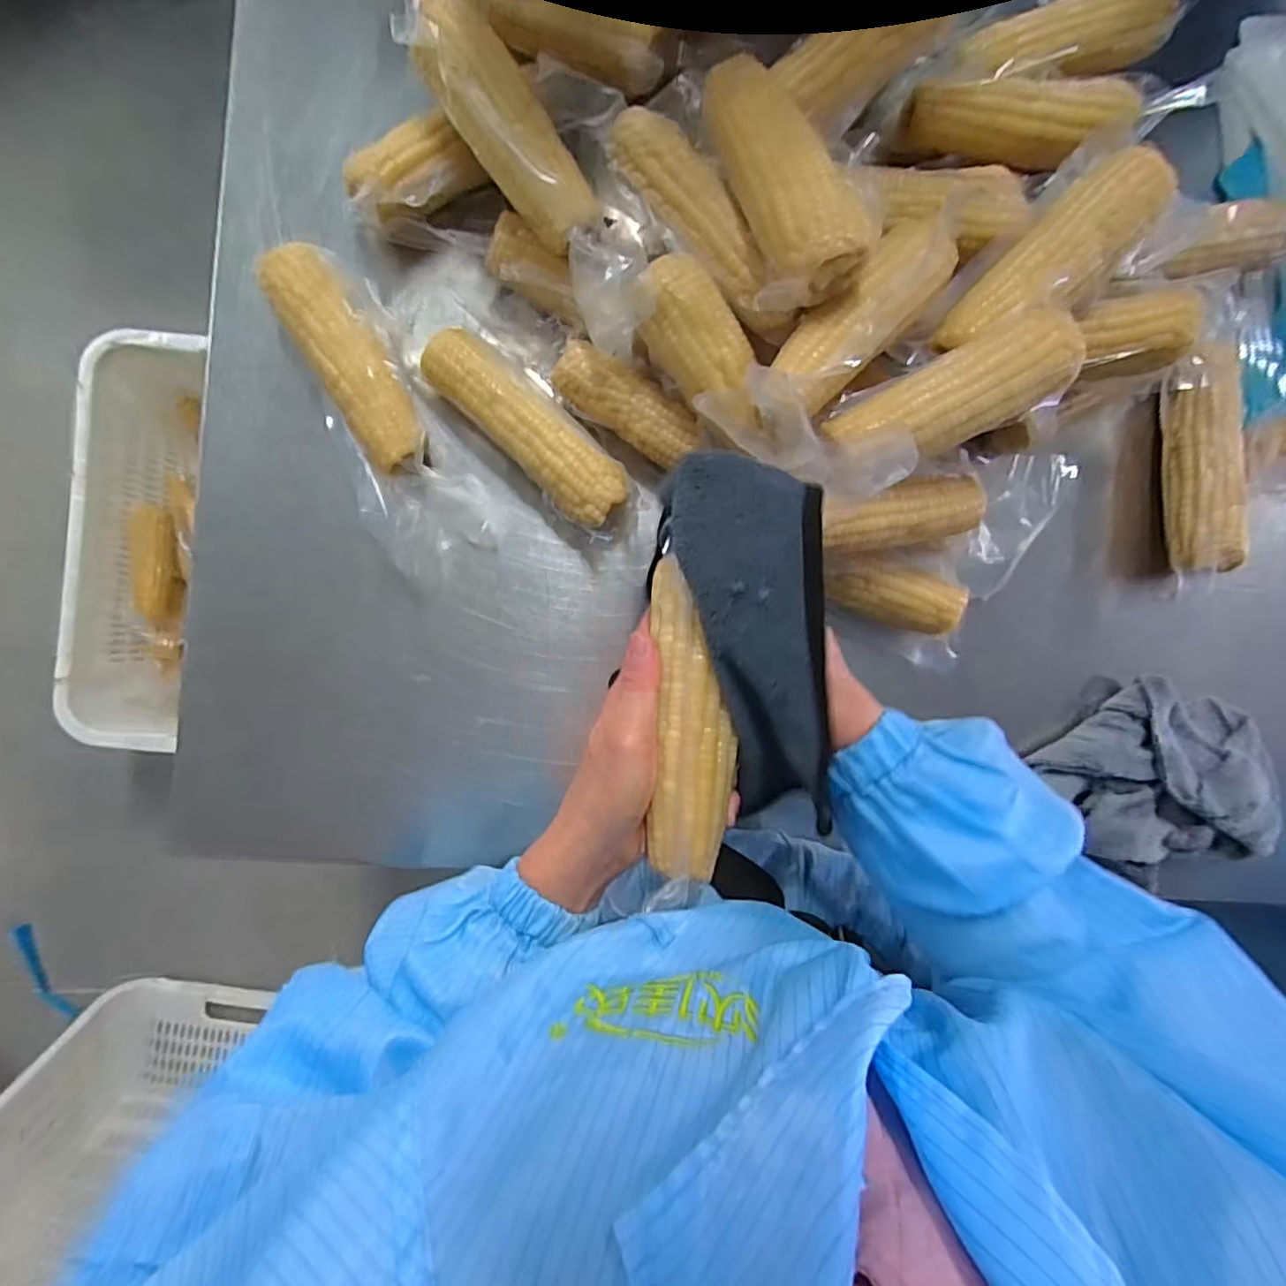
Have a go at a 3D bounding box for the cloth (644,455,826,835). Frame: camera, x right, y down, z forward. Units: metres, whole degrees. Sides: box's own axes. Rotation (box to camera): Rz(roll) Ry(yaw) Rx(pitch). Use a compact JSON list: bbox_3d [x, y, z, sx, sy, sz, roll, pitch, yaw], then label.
[{"bbox_3d":[0.059,0.000,0.311,0.071,0.073,0.193,-13,96,-6],"label":"cloth"}]

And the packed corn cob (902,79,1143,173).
[{"bbox_3d":[0.275,-0.377,0.452,0.161,0.043,0.046,2,90,-7],"label":"packed corn cob"}]

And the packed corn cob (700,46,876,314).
[{"bbox_3d":[0.076,-0.268,0.353,0.054,0.043,0.153,-21,77,-6],"label":"packed corn cob"}]

